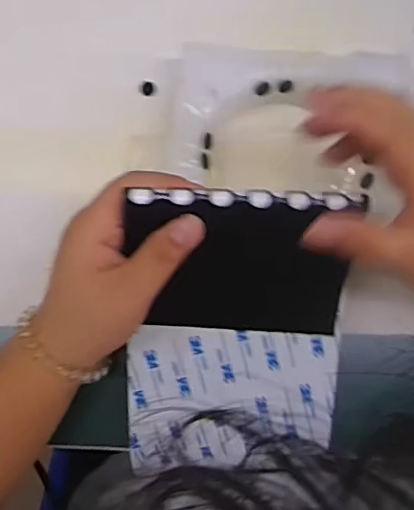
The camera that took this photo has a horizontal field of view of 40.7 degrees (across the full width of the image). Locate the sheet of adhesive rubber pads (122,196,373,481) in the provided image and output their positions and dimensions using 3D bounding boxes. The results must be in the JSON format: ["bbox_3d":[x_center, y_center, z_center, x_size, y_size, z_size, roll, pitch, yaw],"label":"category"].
[{"bbox_3d":[0.016,0.049,0.319,0.120,0.017,0.181,0,116,-3],"label":"sheet of adhesive rubber pads"}]

